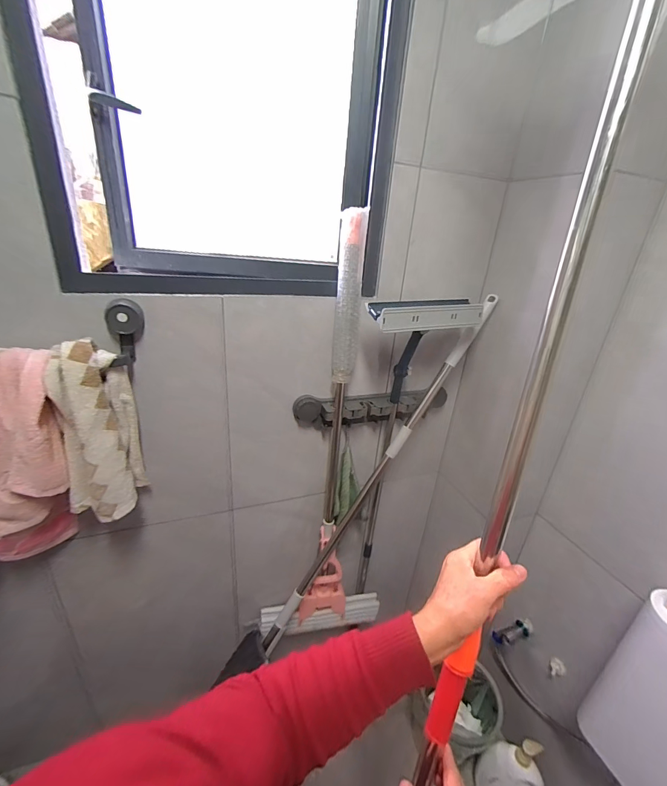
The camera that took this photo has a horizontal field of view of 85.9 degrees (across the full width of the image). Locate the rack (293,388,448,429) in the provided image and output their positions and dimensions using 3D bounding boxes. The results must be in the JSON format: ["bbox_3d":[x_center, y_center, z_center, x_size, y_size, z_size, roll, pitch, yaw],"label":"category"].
[{"bbox_3d":[0.109,0.042,0.880,0.417,0.077,0.063,-3,25,-17],"label":"rack"}]

